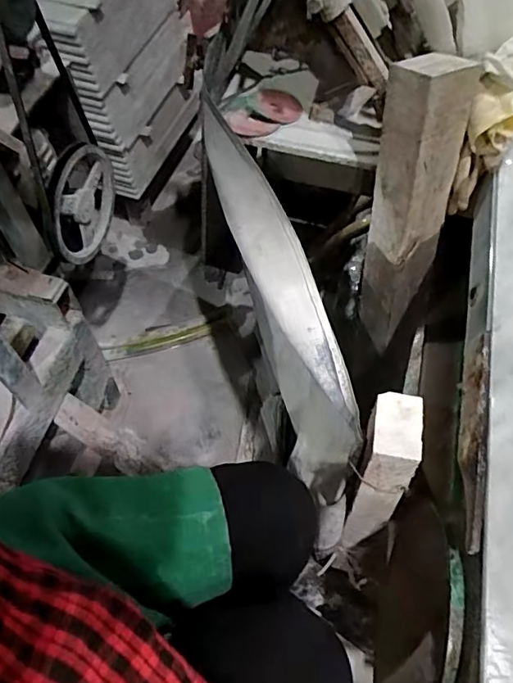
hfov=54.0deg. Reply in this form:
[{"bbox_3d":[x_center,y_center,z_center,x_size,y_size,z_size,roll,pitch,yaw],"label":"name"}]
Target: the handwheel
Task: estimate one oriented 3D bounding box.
[{"bbox_3d":[-0.292,-0.230,0.845,0.025,0.186,0.183,15,61,8],"label":"handwheel"}]

